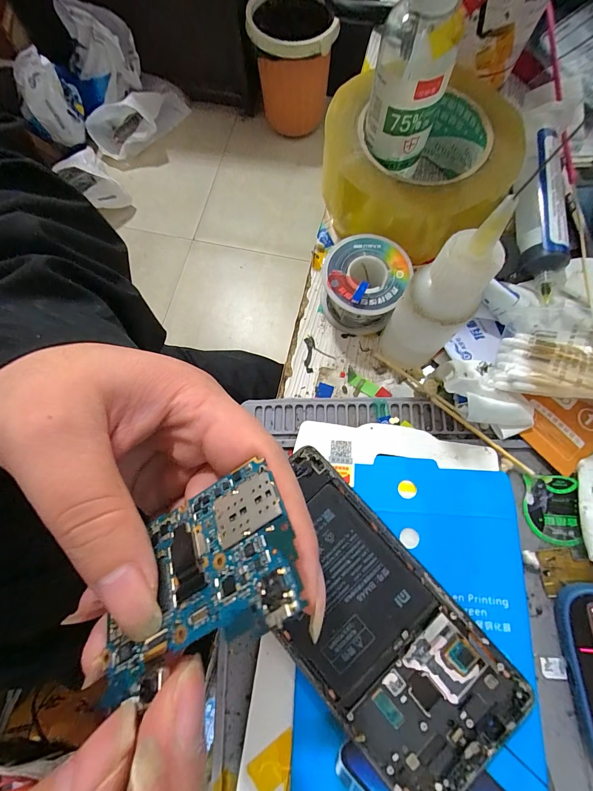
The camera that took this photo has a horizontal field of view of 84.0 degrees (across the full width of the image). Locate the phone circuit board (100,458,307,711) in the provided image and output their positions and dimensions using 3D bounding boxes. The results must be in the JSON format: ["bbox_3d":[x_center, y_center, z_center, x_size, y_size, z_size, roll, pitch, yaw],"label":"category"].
[{"bbox_3d":[-0.031,0.053,0.100,0.066,0.004,0.045,-33,50,7],"label":"phone circuit board"}]

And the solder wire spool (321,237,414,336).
[{"bbox_3d":[0.043,-0.071,0.212,0.049,0.035,0.053,0,76,1],"label":"solder wire spool"}]

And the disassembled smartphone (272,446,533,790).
[{"bbox_3d":[0.032,0.109,0.165,0.076,0.013,0.151,-41,79,-8],"label":"disassembled smartphone"}]

